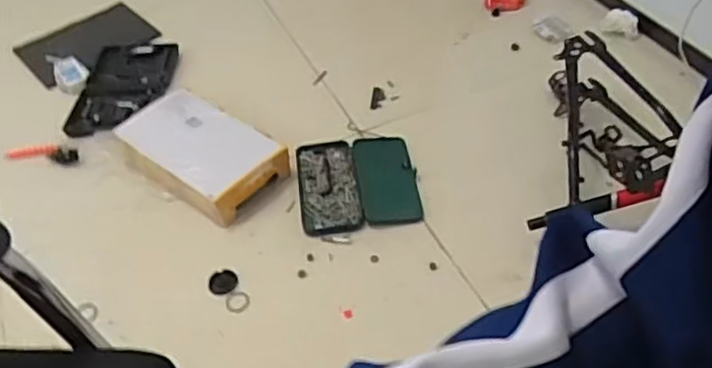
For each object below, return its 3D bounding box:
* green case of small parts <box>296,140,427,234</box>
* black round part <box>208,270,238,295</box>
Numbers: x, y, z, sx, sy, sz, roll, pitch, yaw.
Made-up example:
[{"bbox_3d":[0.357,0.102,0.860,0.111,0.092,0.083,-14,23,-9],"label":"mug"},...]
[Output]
[{"bbox_3d":[0.002,-0.009,1.439,0.245,0.025,0.262,-10,45,-4],"label":"green case of small parts"},{"bbox_3d":[-0.251,0.185,1.288,0.054,0.012,0.055,-3,45,3],"label":"black round part"}]

